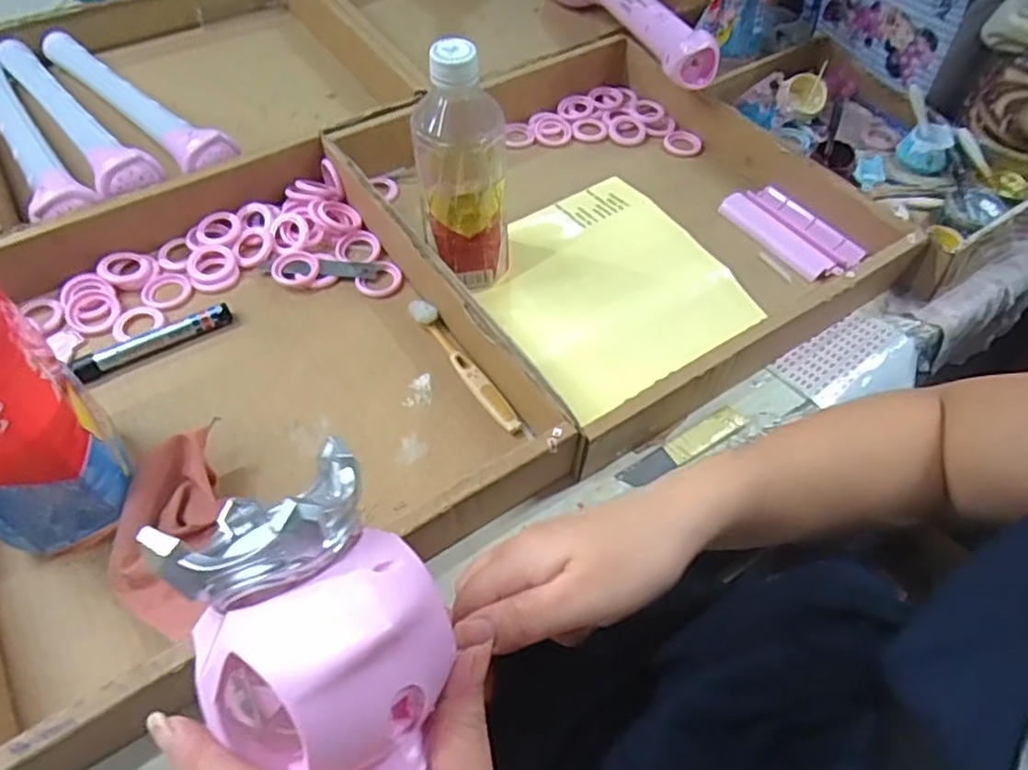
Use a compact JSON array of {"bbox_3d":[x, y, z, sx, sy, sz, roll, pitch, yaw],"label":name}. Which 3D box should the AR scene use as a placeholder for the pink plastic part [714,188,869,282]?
[{"bbox_3d":[0.245,-0.138,0.598,0.059,0.012,0.119,-30,61,-21],"label":"pink plastic part"}]

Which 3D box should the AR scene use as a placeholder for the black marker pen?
[{"bbox_3d":[-0.266,-0.033,0.499,0.111,0.014,0.019,-29,61,-21],"label":"black marker pen"}]

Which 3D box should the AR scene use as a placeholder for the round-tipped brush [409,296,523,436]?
[{"bbox_3d":[-0.038,-0.016,0.497,0.015,0.015,0.137,-29,61,-21],"label":"round-tipped brush"}]

